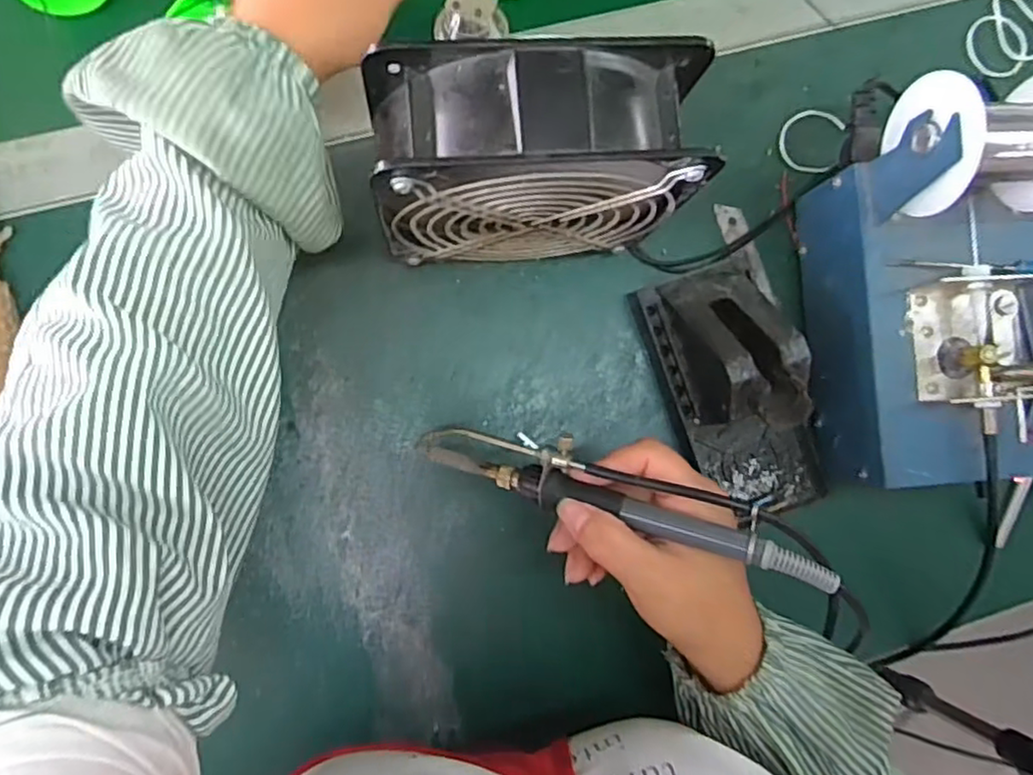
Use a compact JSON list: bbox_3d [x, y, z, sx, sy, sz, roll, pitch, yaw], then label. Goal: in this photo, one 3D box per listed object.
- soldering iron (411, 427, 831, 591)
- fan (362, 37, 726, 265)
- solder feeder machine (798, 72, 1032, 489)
[{"bbox_3d":[0.045,0.049,0.319,0.198,0.013,0.030,16,81,21],"label":"soldering iron"},{"bbox_3d":[0.004,-0.104,0.341,0.150,0.153,0.060,-6,86,-7],"label":"fan"},{"bbox_3d":[0.250,-0.052,0.367,0.132,0.130,0.208,-3,86,-6],"label":"solder feeder machine"}]

